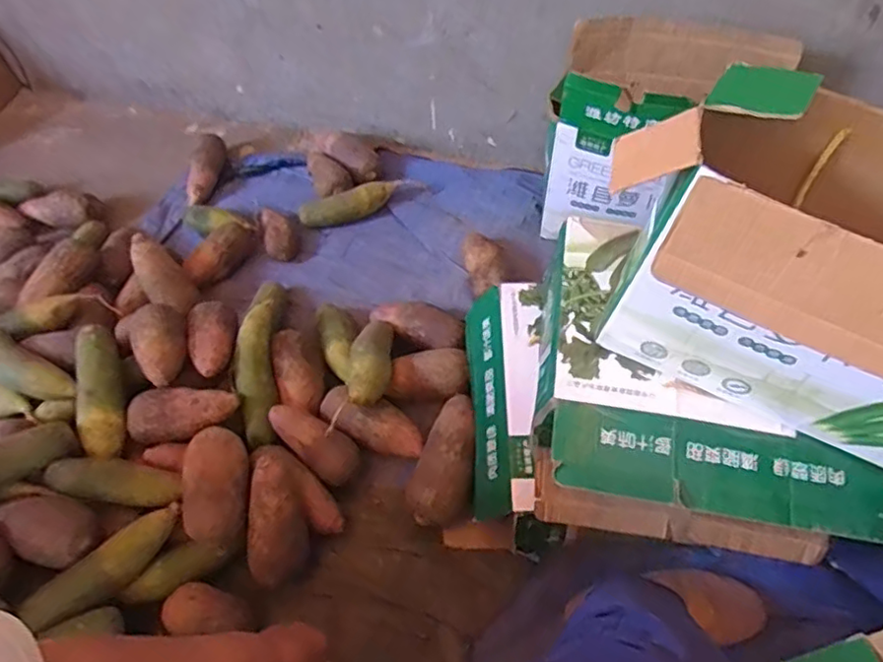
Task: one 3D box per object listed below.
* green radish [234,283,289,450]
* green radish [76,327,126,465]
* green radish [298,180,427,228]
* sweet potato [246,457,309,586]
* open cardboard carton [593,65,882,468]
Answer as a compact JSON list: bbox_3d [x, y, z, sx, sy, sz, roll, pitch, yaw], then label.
[{"bbox_3d":[-0.278,0.043,0.942,0.059,0.051,0.260,-2,68,2],"label":"green radish"},{"bbox_3d":[-0.493,0.086,0.879,0.054,0.052,0.200,-14,68,-7],"label":"green radish"},{"bbox_3d":[-0.159,-0.268,1.229,0.258,0.046,0.059,-27,56,-16],"label":"green radish"},{"bbox_3d":[-0.211,0.242,0.782,0.066,0.055,0.159,-6,95,-1],"label":"sweet potato"},{"bbox_3d":[0.349,-0.031,0.537,0.405,0.260,0.180,21,57,18],"label":"open cardboard carton"}]

